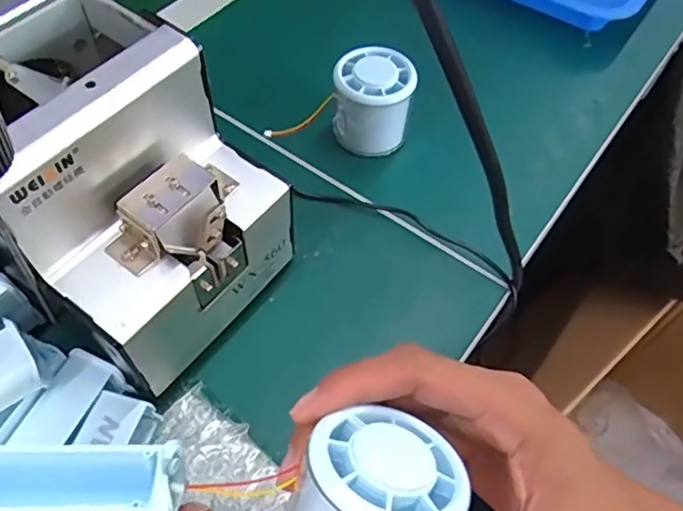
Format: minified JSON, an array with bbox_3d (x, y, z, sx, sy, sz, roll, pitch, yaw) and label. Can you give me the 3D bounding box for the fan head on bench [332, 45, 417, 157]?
[{"bbox_3d":[0.023,-0.111,0.429,0.054,0.067,0.048,9,57,3],"label":"fan head on bench"}]

